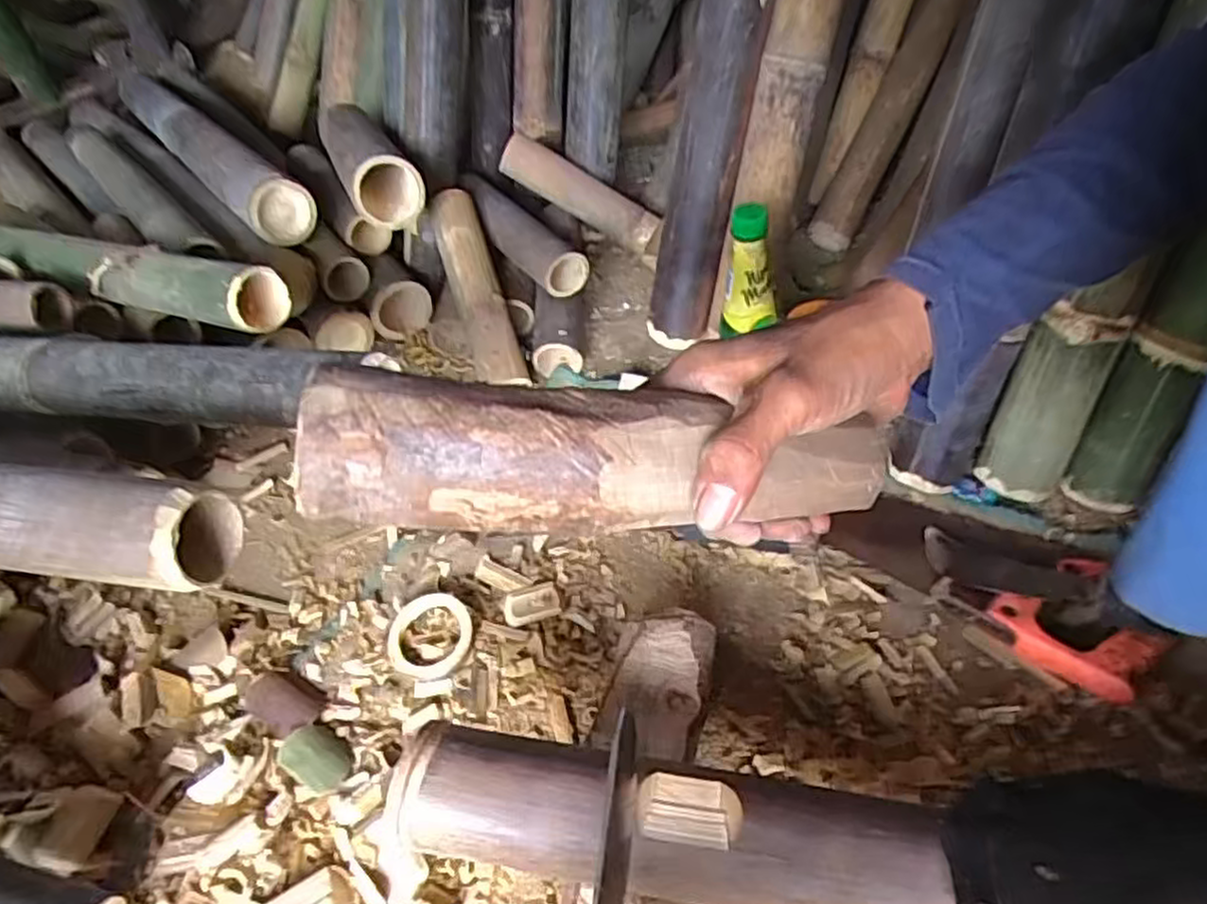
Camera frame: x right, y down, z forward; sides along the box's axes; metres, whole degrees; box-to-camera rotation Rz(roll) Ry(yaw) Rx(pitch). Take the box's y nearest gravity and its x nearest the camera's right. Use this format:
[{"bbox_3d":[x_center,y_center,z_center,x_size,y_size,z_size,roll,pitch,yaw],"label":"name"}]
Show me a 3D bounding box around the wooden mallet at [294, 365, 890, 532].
[{"bbox_3d":[-0.003,0.004,0.312,0.255,0.046,0.044,2,47,-9],"label":"wooden mallet"}]

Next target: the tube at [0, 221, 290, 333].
[{"bbox_3d":[-0.547,-0.196,0.758,0.531,0.062,0.051,15,52,20],"label":"tube"}]

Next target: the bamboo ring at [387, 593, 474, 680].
[{"bbox_3d":[-0.145,0.154,0.613,0.071,0.013,0.071,-4,48,4],"label":"bamboo ring"}]

